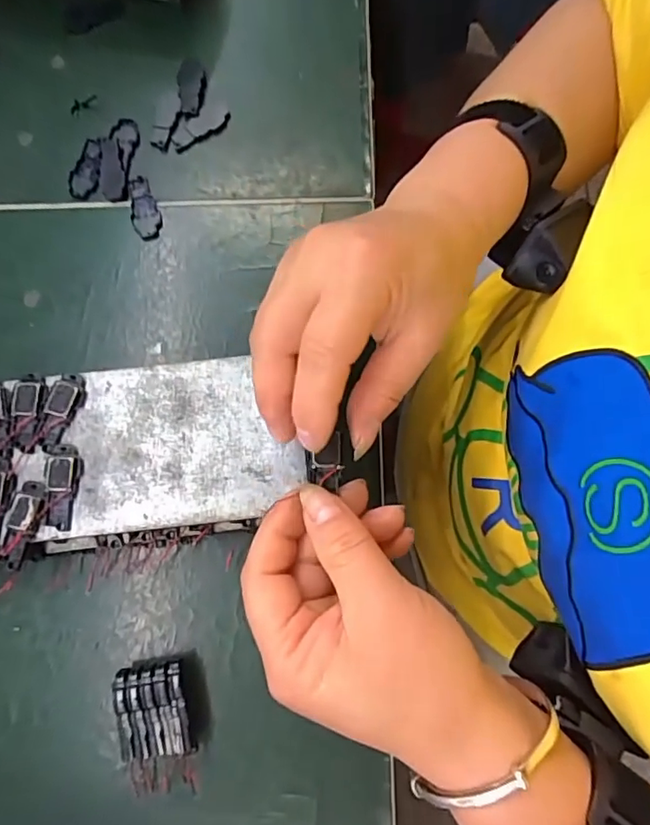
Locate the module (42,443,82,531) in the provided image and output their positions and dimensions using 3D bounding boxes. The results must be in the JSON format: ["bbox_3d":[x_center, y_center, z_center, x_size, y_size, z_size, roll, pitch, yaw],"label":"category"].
[{"bbox_3d":[-0.123,0.034,0.248,0.016,0.004,0.040,-5,78,0],"label":"module"}]

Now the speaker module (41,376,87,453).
[{"bbox_3d":[-0.127,-0.001,0.255,0.015,0.004,0.038,11,78,4],"label":"speaker module"}]

